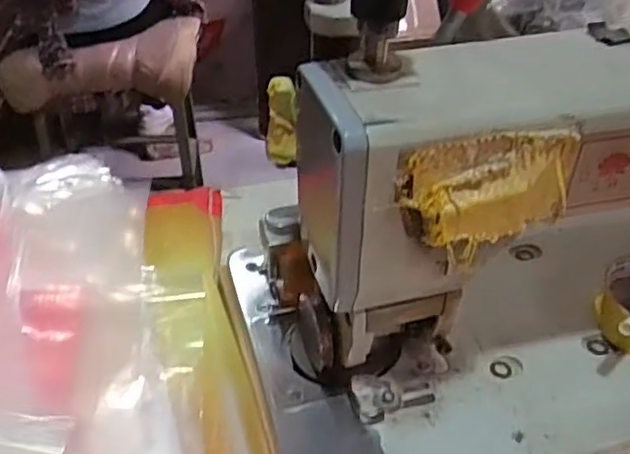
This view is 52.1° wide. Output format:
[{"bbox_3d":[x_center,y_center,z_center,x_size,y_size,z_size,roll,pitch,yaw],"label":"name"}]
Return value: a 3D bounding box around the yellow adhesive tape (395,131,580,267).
[{"bbox_3d":[0.087,-0.017,0.309,0.090,0.053,0.017,-9,41,-12],"label":"yellow adhesive tape"}]

